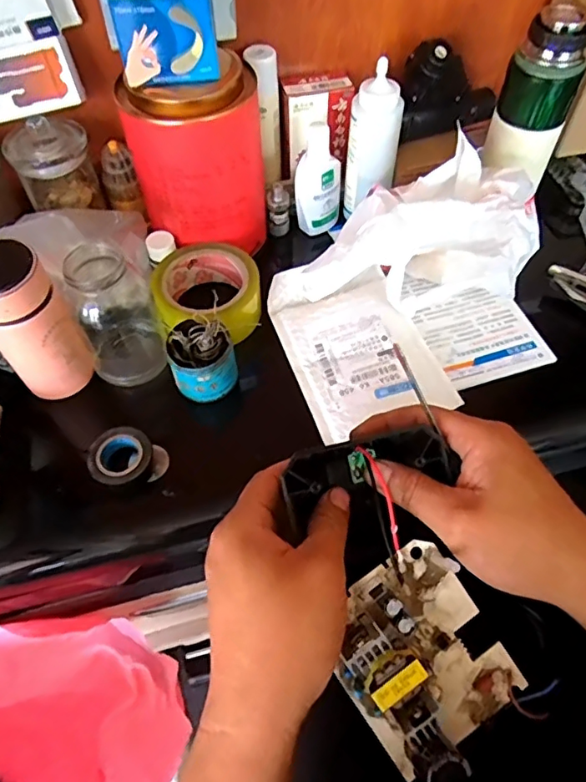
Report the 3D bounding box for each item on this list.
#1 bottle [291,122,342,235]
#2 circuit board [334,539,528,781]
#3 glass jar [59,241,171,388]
[{"bbox_3d":[0.026,-0.225,0.581,0.050,0.106,0.041,4,56,4],"label":"bottle"},{"bbox_3d":[0.071,0.139,0.276,0.082,0.042,0.100,-32,93,-20],"label":"circuit board"},{"bbox_3d":[-0.151,-0.067,0.465,0.070,0.117,0.058,-30,60,-18],"label":"glass jar"}]

